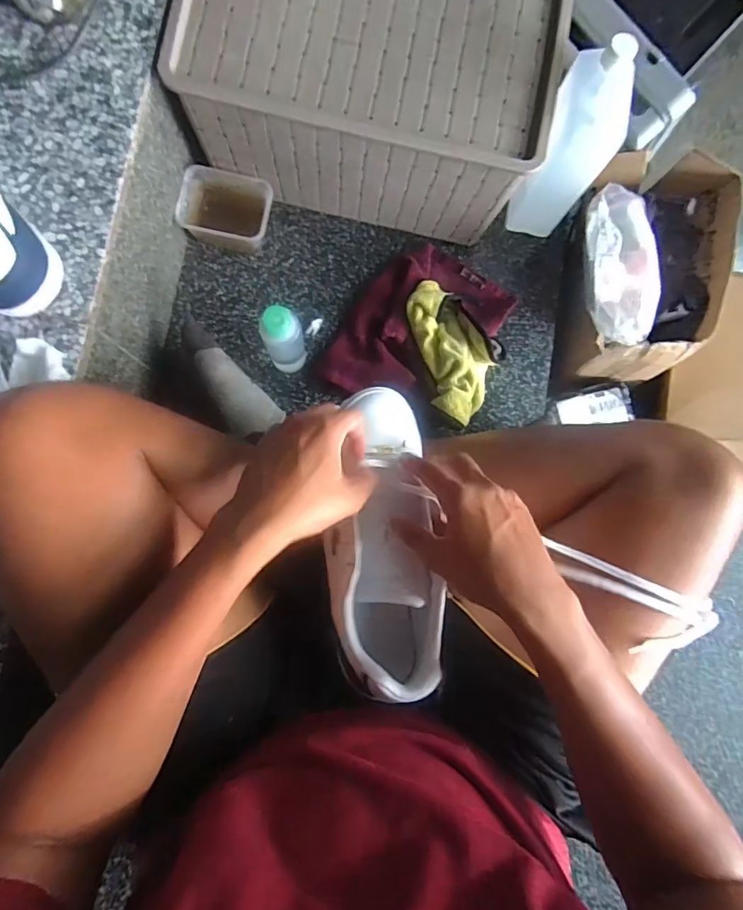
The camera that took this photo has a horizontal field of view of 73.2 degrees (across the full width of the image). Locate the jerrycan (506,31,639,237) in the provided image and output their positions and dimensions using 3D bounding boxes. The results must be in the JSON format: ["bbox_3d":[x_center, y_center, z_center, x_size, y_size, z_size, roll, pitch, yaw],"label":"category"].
[{"bbox_3d":[0.228,-0.354,0.588,0.070,0.210,0.091,15,84,-4],"label":"jerrycan"}]

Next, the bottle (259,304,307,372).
[{"bbox_3d":[-0.099,-0.128,0.583,0.043,0.139,0.035,-22,87,-6],"label":"bottle"}]

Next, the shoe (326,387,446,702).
[{"bbox_3d":[0.012,0.068,0.463,0.100,0.085,0.274,1,71,-4],"label":"shoe"}]

